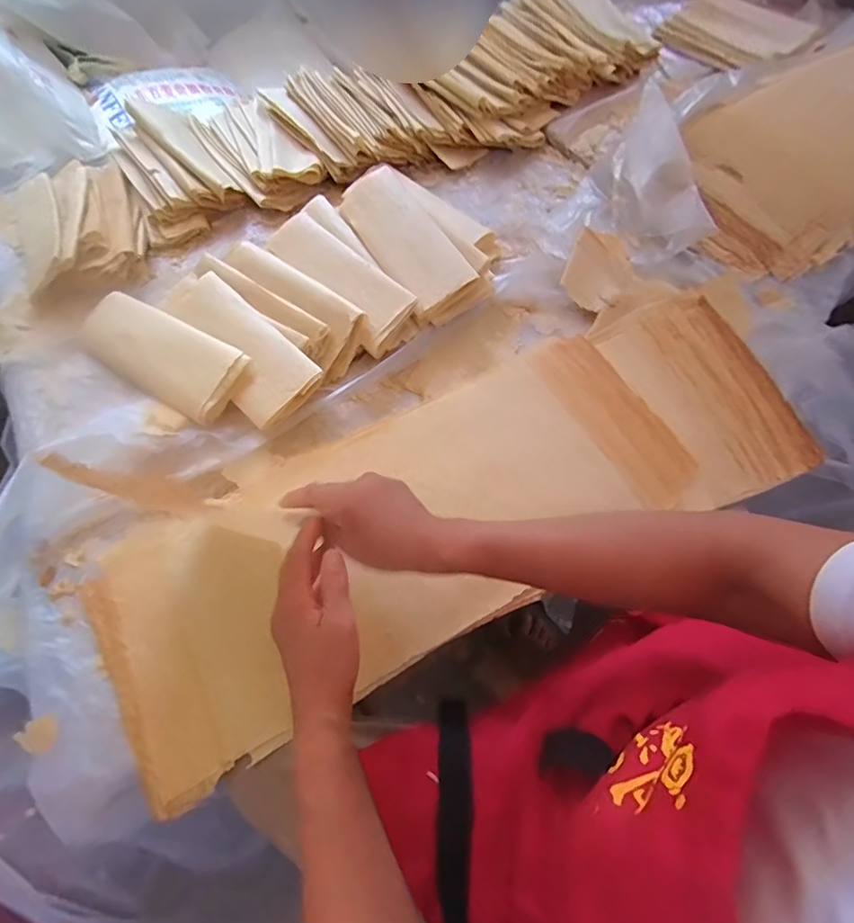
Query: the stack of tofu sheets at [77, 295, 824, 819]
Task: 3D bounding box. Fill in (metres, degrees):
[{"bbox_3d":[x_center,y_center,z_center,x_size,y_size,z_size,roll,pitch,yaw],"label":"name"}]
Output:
[{"bbox_3d":[0.043,0.030,0.618,0.836,0.047,0.319,-25,69,-11],"label":"stack of tofu sheets"}]

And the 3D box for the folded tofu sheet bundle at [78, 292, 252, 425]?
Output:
[{"bbox_3d":[-0.362,-0.149,0.683,0.264,0.019,0.102,29,84,16],"label":"folded tofu sheet bundle"}]

